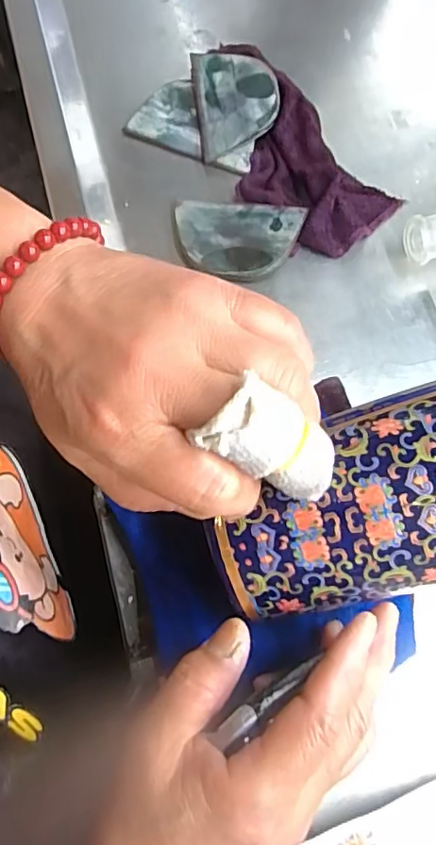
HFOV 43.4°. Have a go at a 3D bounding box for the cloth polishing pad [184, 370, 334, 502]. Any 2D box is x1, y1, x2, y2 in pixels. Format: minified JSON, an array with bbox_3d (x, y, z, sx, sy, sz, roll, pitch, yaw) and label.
[{"bbox_3d":[0.019,0.007,0.173,0.051,0.015,0.022,33,68,-32],"label":"cloth polishing pad"}]

